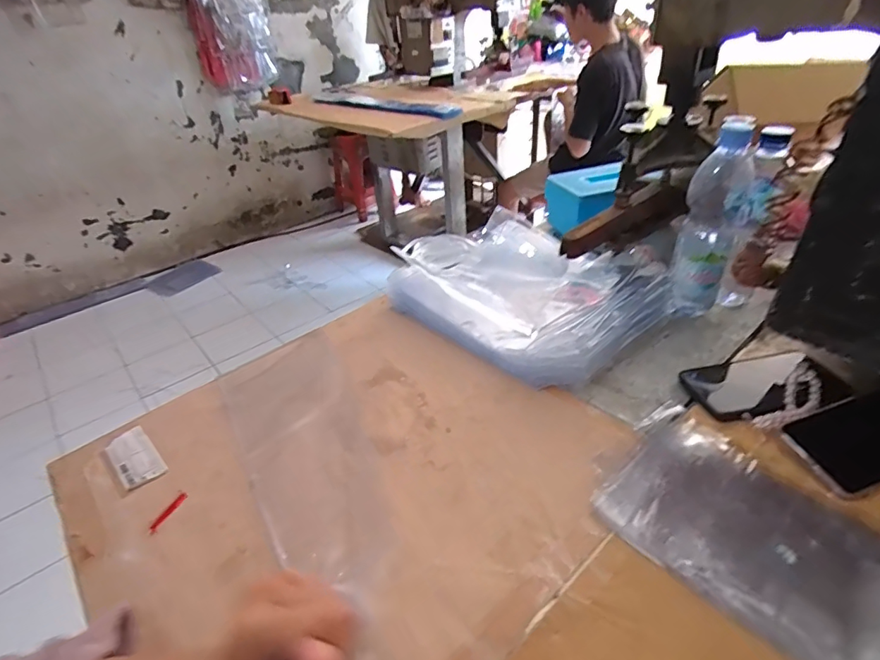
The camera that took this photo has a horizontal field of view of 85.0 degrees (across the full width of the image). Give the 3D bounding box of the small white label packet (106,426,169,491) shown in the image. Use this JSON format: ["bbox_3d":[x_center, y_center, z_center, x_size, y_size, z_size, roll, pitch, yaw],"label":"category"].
[{"bbox_3d":[-0.329,0.138,0.518,0.089,0.008,0.041,27,45,38],"label":"small white label packet"}]

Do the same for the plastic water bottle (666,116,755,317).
[{"bbox_3d":[0.336,-0.128,0.602,0.059,0.248,0.065,14,38,25],"label":"plastic water bottle"}]

